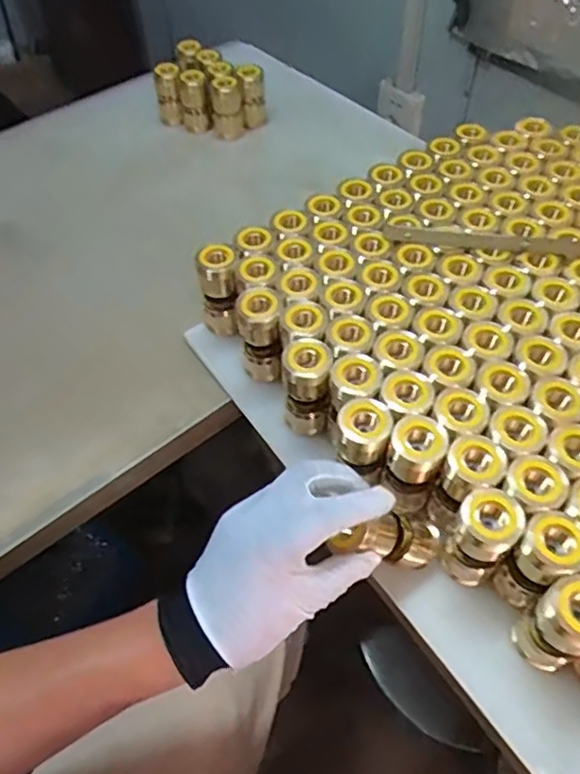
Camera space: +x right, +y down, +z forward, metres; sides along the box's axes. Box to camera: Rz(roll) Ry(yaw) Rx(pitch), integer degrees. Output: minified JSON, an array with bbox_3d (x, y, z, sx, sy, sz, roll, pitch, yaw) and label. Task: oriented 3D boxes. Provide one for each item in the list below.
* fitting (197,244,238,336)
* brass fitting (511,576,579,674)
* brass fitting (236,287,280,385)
[{"bbox_3d":[-0.069,-0.090,0.566,0.035,0.095,0.038,-7,53,-3],"label":"fitting"},{"bbox_3d":[0.177,0.161,0.381,0.034,0.102,0.040,-28,57,-18],"label":"brass fitting"},{"bbox_3d":[-0.027,-0.046,0.533,0.040,0.101,0.044,-7,53,-3],"label":"brass fitting"}]

